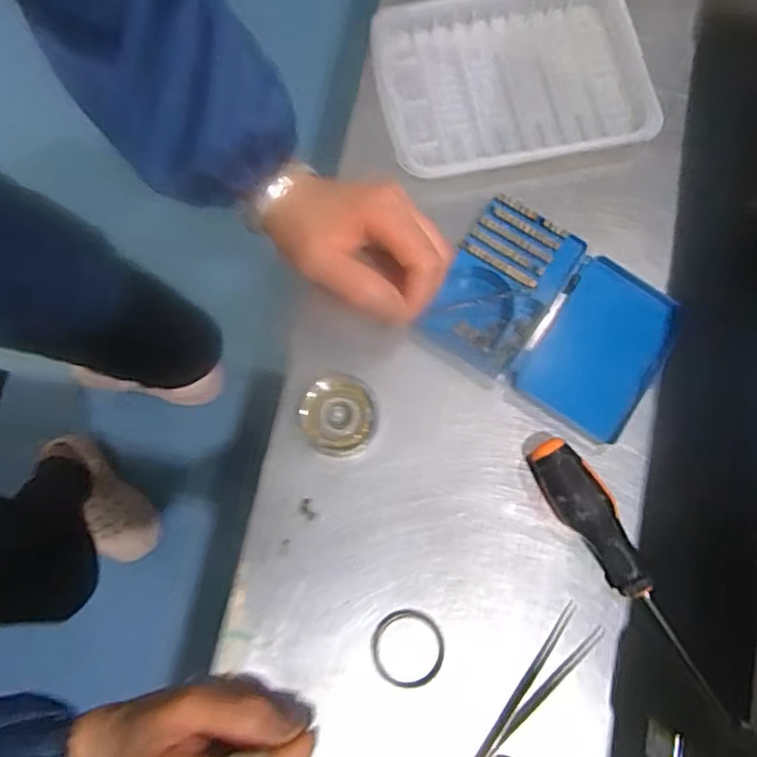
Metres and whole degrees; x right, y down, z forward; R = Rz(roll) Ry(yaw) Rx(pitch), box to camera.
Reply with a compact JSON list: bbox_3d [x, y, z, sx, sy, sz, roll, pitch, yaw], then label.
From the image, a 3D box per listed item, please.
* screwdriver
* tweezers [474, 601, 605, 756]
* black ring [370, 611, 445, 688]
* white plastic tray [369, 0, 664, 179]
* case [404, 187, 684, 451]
[{"bbox_3d":[0.144,0.109,0.359,0.027,0.031,0.168,-34,79,-7],"label":"screwdriver"},{"bbox_3d":[0.079,0.178,0.351,0.119,0.006,0.024,-42,81,-9],"label":"tweezers"},{"bbox_3d":[0.017,0.155,0.361,0.042,0.005,0.041,0,77,1],"label":"black ring"},{"bbox_3d":[0.094,-0.212,0.441,0.186,0.025,0.135,-13,77,-2],"label":"white plastic tray"},{"bbox_3d":[0.111,-0.038,0.396,0.143,0.022,0.103,29,79,7],"label":"case"}]

